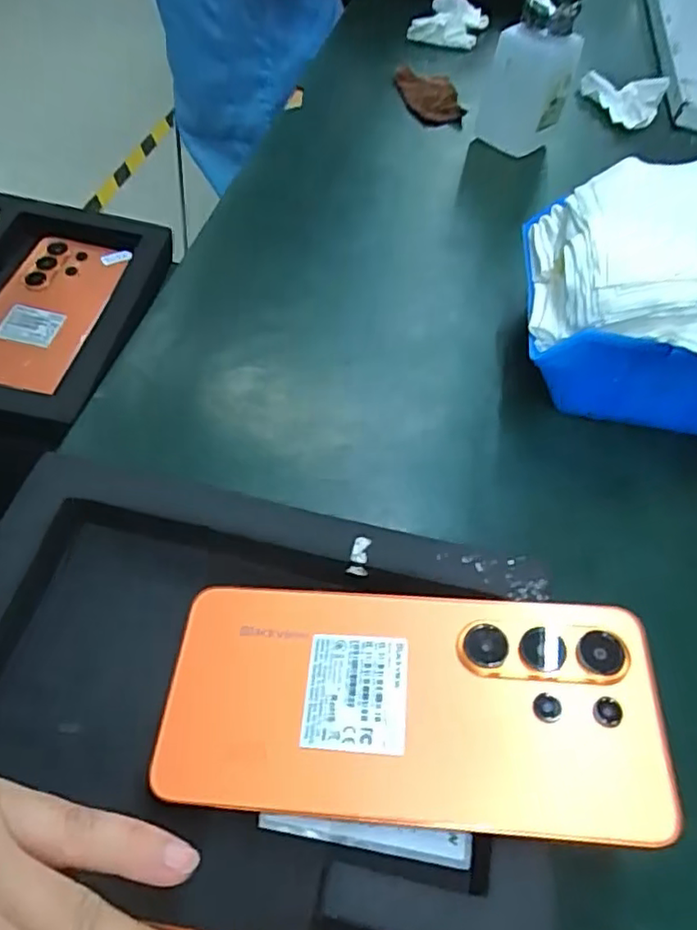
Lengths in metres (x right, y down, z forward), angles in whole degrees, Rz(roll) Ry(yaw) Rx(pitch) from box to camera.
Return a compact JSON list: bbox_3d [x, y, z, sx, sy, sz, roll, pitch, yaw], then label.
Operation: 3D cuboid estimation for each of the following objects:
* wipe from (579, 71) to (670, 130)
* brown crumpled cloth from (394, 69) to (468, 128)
[{"bbox_3d":[0.248,-0.337,0.569,0.073,0.020,0.068,22,55,6],"label":"wipe"},{"bbox_3d":[0.068,-0.330,0.551,0.042,0.016,0.097,-9,58,-16],"label":"brown crumpled cloth"}]

